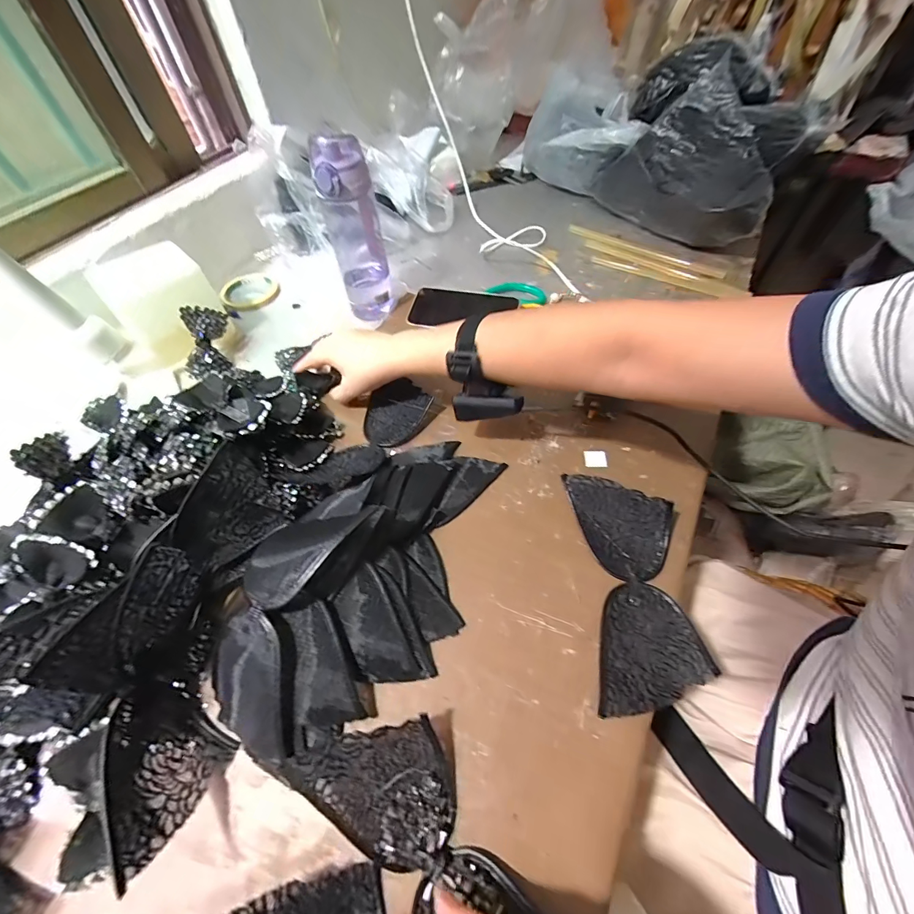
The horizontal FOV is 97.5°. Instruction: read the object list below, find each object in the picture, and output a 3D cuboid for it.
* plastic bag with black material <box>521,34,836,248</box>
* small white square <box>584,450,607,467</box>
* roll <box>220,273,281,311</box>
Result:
[{"bbox_3d":[0.380,-0.577,0.712,0.435,0.183,0.341,37,64,25],"label":"plastic bag with black material"},{"bbox_3d":[0.155,0.001,0.447,0.023,0.004,0.022,-1,55,2],"label":"small white square"},{"bbox_3d":[-0.341,-0.275,0.662,0.093,0.014,0.096,-1,55,2],"label":"roll"}]

